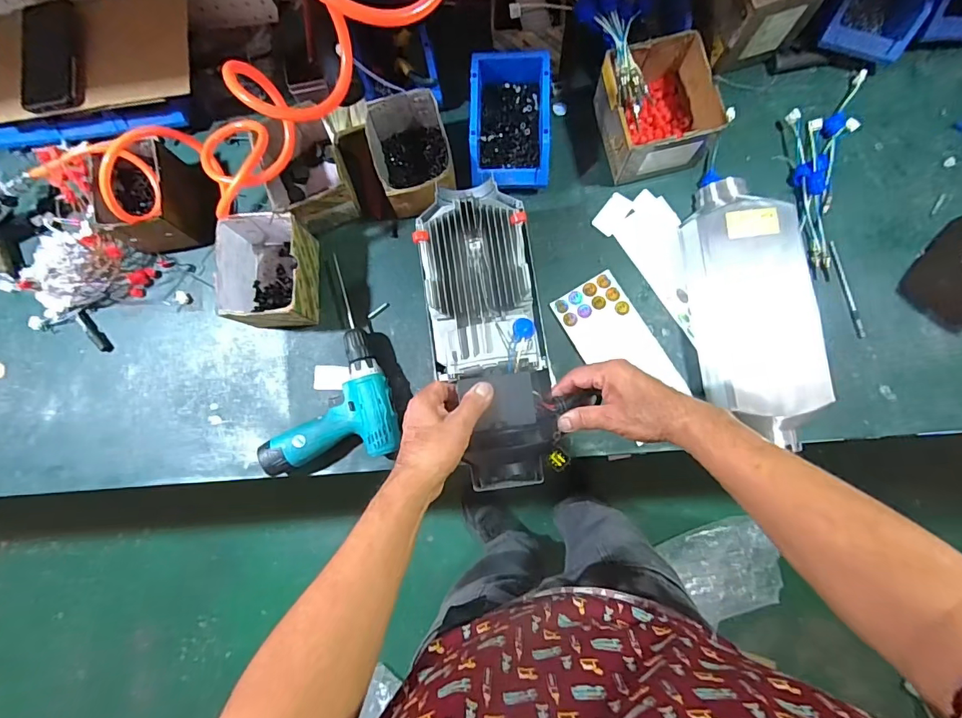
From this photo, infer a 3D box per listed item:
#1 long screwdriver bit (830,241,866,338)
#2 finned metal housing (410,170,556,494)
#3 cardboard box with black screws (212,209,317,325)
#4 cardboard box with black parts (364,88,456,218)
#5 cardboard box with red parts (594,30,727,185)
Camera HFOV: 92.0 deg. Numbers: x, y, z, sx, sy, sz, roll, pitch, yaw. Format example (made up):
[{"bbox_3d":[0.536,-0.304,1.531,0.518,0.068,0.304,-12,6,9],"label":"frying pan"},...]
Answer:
[{"bbox_3d":[0.535,-0.102,0.678,0.010,0.008,0.144,-14,82,1],"label":"long screwdriver bit"},{"bbox_3d":[0.013,-0.021,0.536,0.127,0.078,0.350,-10,91,2],"label":"finned metal housing"},{"bbox_3d":[-0.307,-0.124,0.684,0.112,0.104,0.150,-1,83,3],"label":"cardboard box with black screws"},{"bbox_3d":[-0.100,-0.299,0.692,0.109,0.080,0.151,-16,82,1],"label":"cardboard box with black parts"},{"bbox_3d":[0.250,-0.357,0.671,0.132,0.095,0.151,-14,82,1],"label":"cardboard box with red parts"}]

